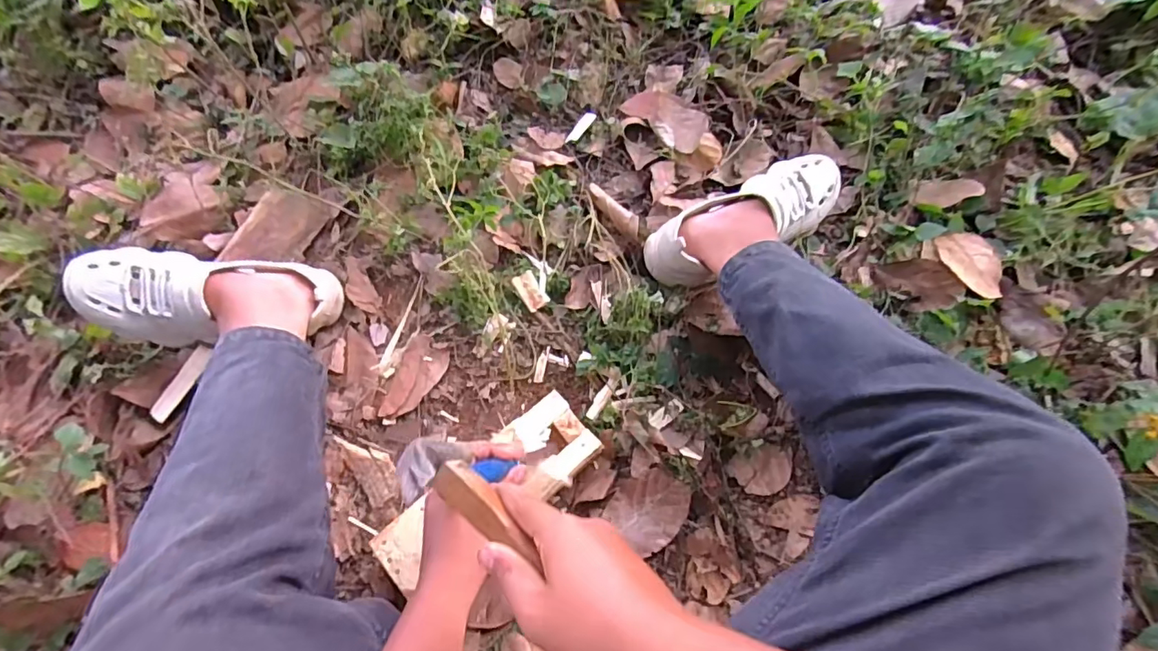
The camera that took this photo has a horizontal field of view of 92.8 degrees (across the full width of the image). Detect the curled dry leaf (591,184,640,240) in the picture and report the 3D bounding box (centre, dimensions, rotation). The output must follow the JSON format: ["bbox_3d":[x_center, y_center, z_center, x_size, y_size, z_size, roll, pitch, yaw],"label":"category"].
[{"bbox_3d":[0.048,-0.158,0.763,0.022,0.026,0.103,-39,71,-13],"label":"curled dry leaf"}]

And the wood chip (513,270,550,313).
[{"bbox_3d":[-0.066,-0.048,0.748,0.031,0.009,0.056,-30,71,-10],"label":"wood chip"}]

